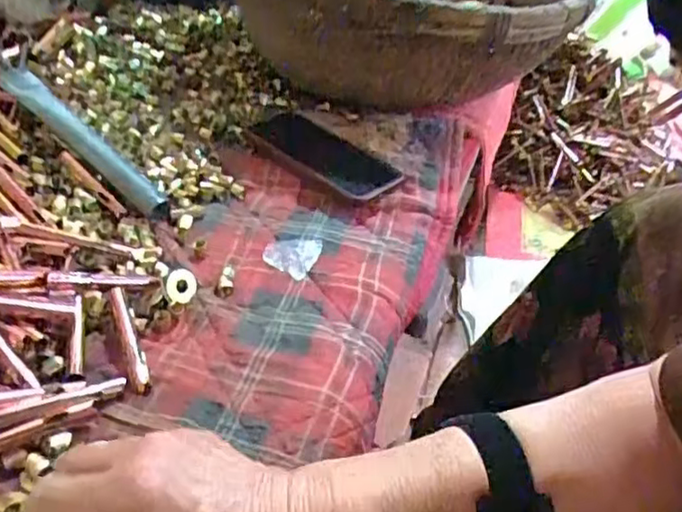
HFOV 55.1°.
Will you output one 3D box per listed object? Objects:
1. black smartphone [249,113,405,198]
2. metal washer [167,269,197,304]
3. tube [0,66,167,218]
[{"bbox_3d":[-0.015,-0.102,0.645,0.151,0.016,0.081,30,40,16],"label":"black smartphone"},{"bbox_3d":[-0.118,0.023,0.485,0.025,0.004,0.028,27,53,-41],"label":"metal washer"},{"bbox_3d":[-0.228,-0.103,0.584,0.207,0.018,0.033,40,47,13],"label":"tube"}]

